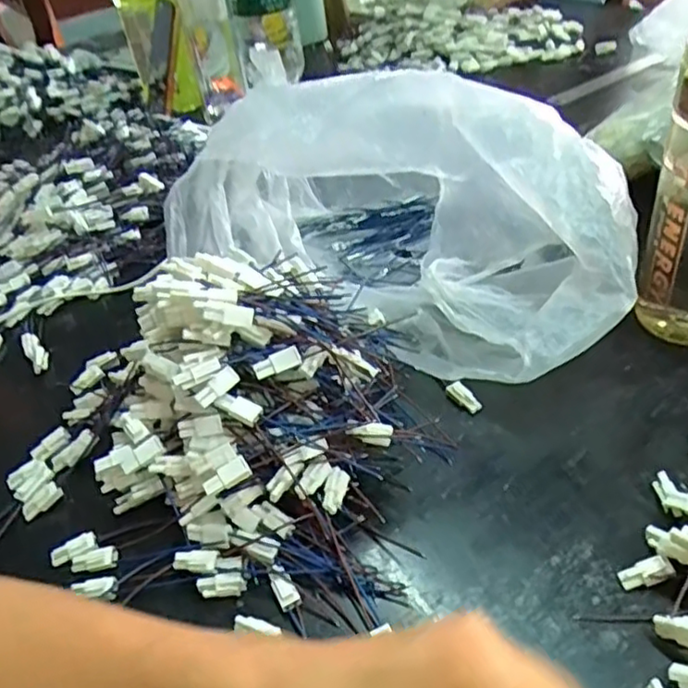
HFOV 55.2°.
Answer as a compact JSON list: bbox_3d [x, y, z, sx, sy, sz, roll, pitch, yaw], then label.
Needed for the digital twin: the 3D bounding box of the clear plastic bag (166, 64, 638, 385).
[{"bbox_3d":[0.052,-0.107,0.493,0.337,0.143,0.220,25,49,34],"label":"clear plastic bag"}]

